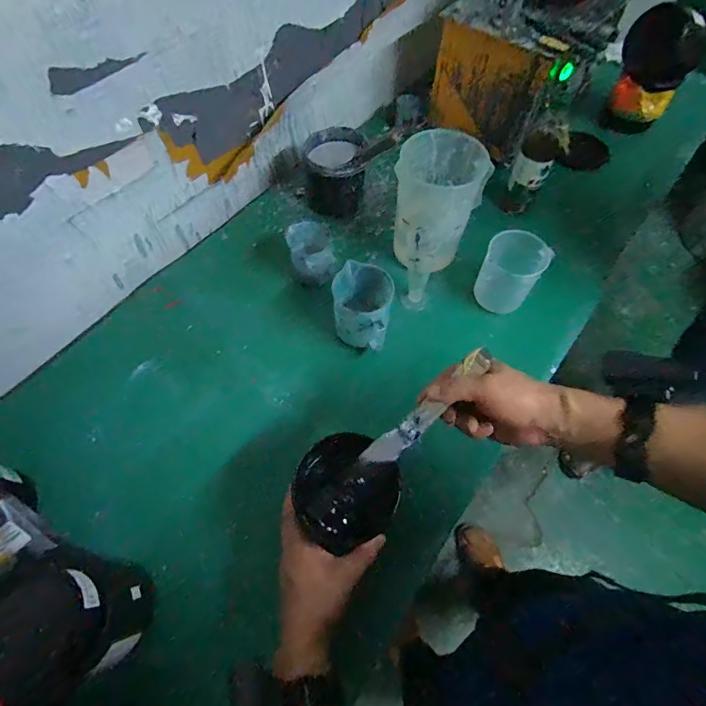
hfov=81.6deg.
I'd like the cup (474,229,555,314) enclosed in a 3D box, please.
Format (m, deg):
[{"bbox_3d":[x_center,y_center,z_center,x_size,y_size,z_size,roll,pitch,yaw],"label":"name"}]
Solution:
[{"bbox_3d":[0.265,-0.136,0.696,0.094,0.105,0.094,0,61,0],"label":"cup"}]

